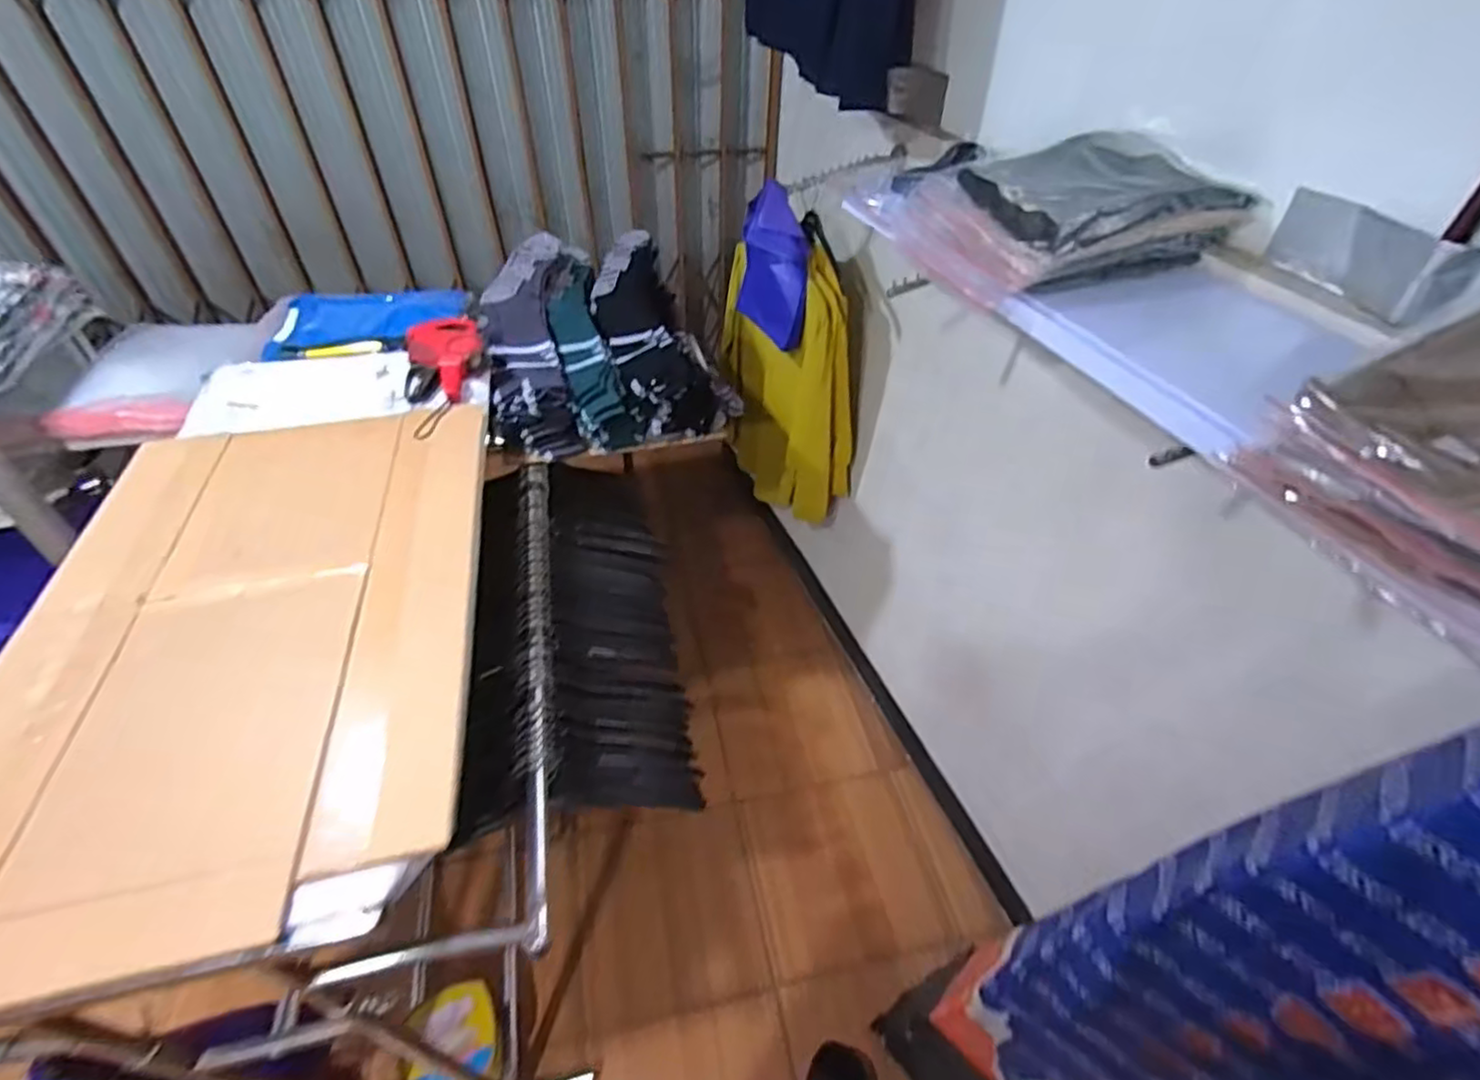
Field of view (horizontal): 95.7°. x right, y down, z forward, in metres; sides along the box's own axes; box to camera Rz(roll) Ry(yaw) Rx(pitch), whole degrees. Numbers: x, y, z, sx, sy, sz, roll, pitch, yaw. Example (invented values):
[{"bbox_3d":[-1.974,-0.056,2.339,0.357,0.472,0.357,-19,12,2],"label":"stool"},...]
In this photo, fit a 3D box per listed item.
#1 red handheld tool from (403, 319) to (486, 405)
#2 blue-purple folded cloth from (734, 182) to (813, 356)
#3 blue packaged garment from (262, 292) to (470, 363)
[{"bbox_3d":[-0.520,-0.319,1.175,0.129,0.051,0.196,-11,46,-13],"label":"red handheld tool"},{"bbox_3d":[0.081,-0.627,1.546,0.066,0.322,0.230,-26,54,-23],"label":"blue-purple folded cloth"},{"bbox_3d":[-0.742,-0.426,1.339,0.349,0.044,0.281,-4,44,-6],"label":"blue packaged garment"}]

